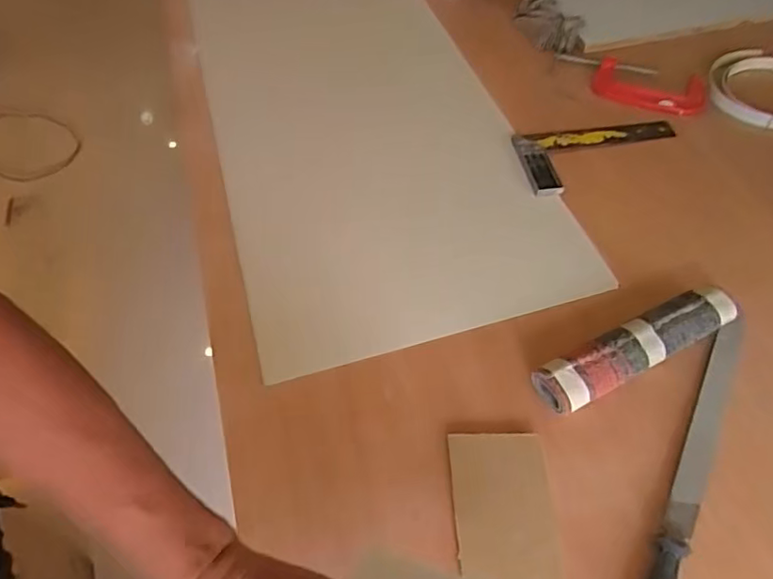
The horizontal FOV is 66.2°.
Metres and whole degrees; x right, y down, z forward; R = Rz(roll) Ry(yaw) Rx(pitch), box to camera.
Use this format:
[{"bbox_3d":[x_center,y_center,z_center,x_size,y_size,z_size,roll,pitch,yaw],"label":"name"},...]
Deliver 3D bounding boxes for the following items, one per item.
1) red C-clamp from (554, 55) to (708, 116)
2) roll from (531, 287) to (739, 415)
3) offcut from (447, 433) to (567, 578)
[{"bbox_3d":[0.401,-0.343,0.997,0.255,0.029,0.096,22,57,18],"label":"red C-clamp"},{"bbox_3d":[0.283,0.062,0.668,0.252,0.038,0.059,-23,56,-14],"label":"roll"},{"bbox_3d":[0.116,0.238,0.566,0.095,0.005,0.209,-2,54,1],"label":"offcut"}]

